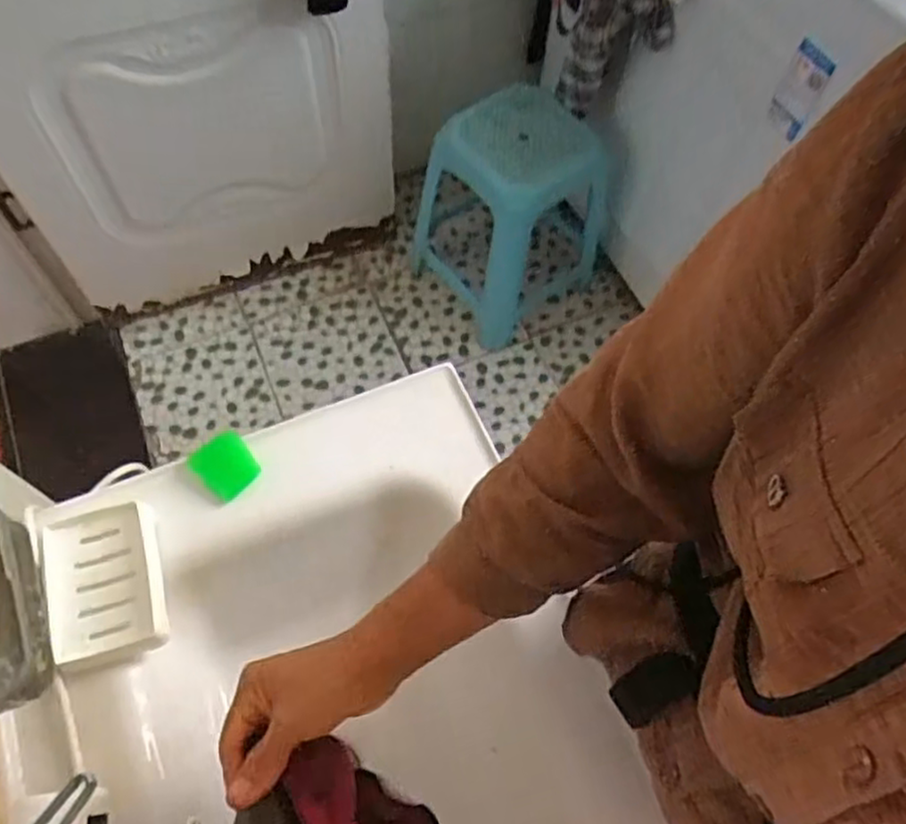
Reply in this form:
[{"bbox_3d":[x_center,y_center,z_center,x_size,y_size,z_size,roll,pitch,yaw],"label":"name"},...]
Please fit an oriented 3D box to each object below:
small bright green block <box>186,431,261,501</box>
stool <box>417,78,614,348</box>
[{"bbox_3d":[-0.209,0.047,0.659,0.054,0.014,0.049,40,69,16],"label":"small bright green block"},{"bbox_3d":[0.138,-0.429,1.582,0.342,0.445,0.278,-37,70,-18],"label":"stool"}]

